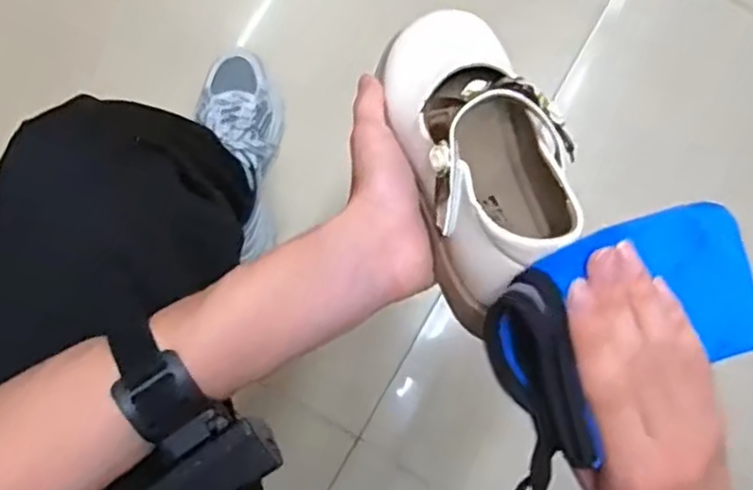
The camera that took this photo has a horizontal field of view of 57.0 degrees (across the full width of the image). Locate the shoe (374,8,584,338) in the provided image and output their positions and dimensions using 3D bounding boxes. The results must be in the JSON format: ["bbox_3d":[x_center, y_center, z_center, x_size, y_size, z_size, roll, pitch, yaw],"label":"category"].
[{"bbox_3d":[0.054,-0.065,0.394,0.084,0.079,0.187,-4,56,-1],"label":"shoe"}]

